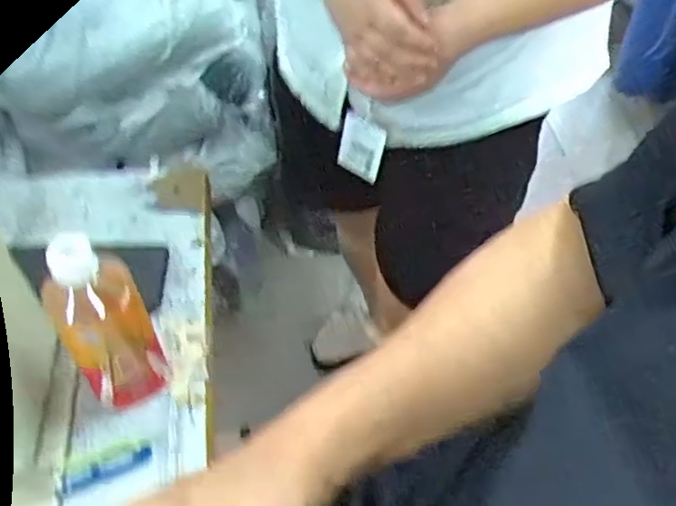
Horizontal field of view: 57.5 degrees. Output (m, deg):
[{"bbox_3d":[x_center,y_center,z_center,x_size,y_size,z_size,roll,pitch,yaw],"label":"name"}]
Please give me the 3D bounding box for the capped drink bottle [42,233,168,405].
[{"bbox_3d":[-0.180,0.062,0.487,0.065,0.178,0.051,-33,58,-24],"label":"capped drink bottle"}]

